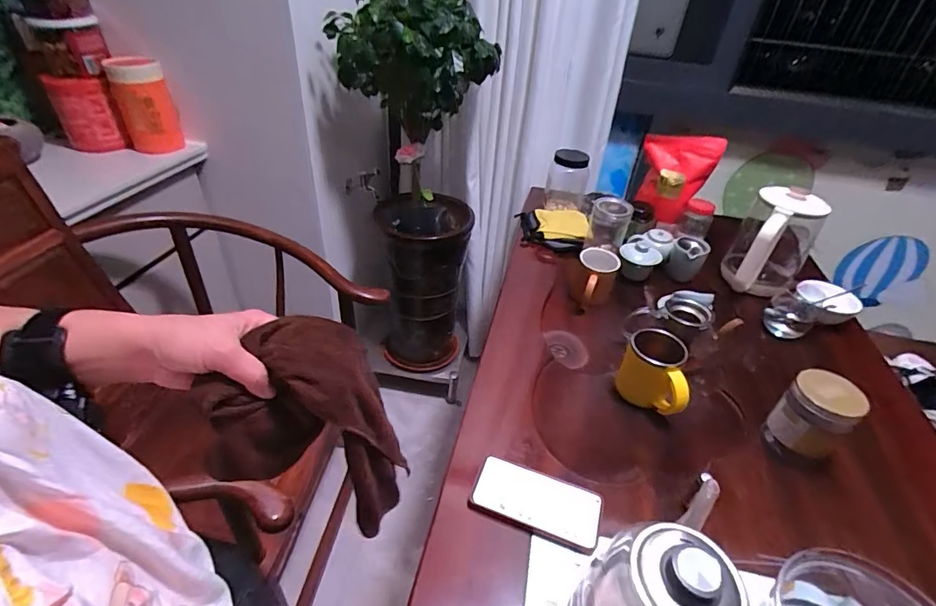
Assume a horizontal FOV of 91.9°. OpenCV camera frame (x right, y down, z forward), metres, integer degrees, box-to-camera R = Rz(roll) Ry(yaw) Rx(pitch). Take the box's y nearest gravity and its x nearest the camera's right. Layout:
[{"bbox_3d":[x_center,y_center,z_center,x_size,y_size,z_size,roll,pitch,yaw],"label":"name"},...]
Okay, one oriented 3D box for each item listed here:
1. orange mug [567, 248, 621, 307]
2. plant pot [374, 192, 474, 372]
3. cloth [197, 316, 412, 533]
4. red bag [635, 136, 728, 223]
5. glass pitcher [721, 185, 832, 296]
[{"bbox_3d":[0.263,-0.049,0.953,0.081,0.100,0.114,19,40,17],"label":"orange mug"},{"bbox_3d":[-0.145,-0.039,1.499,0.267,0.612,0.288,3,38,-3],"label":"plant pot"},{"bbox_3d":[-0.144,0.123,0.425,0.143,0.219,0.079,3,38,-3],"label":"cloth"},{"bbox_3d":[0.494,-0.297,1.098,0.163,0.208,0.069,18,40,16],"label":"red bag"},{"bbox_3d":[0.636,-0.125,0.948,0.135,0.192,0.164,31,45,29],"label":"glass pitcher"}]

